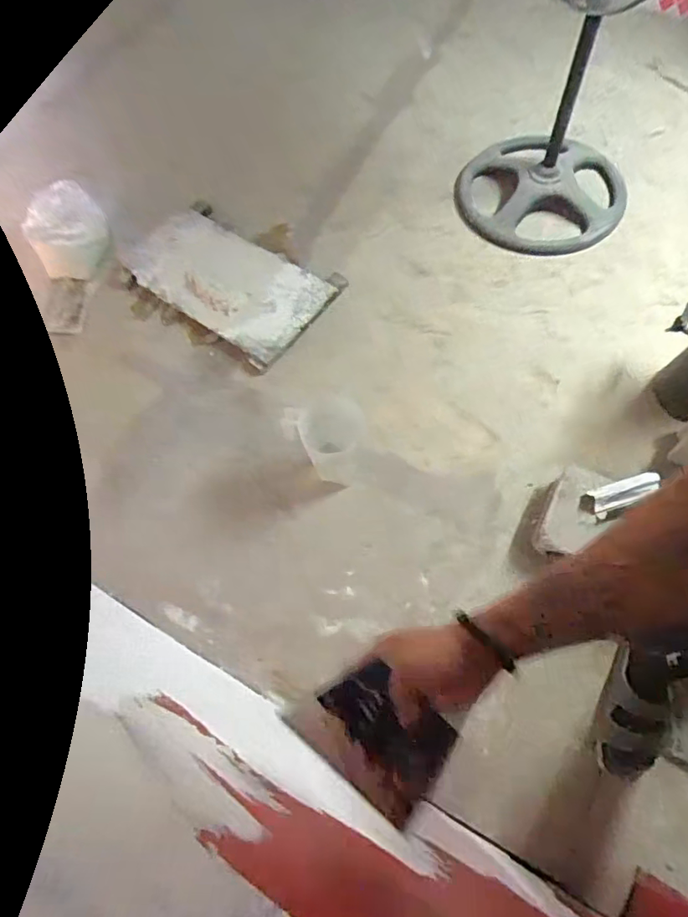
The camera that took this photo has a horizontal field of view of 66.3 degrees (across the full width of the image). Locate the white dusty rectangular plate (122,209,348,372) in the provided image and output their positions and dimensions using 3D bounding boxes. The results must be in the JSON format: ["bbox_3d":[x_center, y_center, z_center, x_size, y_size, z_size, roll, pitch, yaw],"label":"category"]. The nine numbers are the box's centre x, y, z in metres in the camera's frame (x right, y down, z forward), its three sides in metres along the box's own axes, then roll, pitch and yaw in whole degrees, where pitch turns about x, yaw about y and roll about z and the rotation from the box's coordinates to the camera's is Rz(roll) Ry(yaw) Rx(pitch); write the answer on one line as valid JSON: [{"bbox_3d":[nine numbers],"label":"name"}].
[{"bbox_3d":[-0.327,-0.531,1.500,0.581,0.051,0.351,36,73,13],"label":"white dusty rectangular plate"}]

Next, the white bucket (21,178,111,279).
[{"bbox_3d":[-0.727,-0.594,1.401,0.196,0.170,0.163,-32,72,-12],"label":"white bucket"}]

